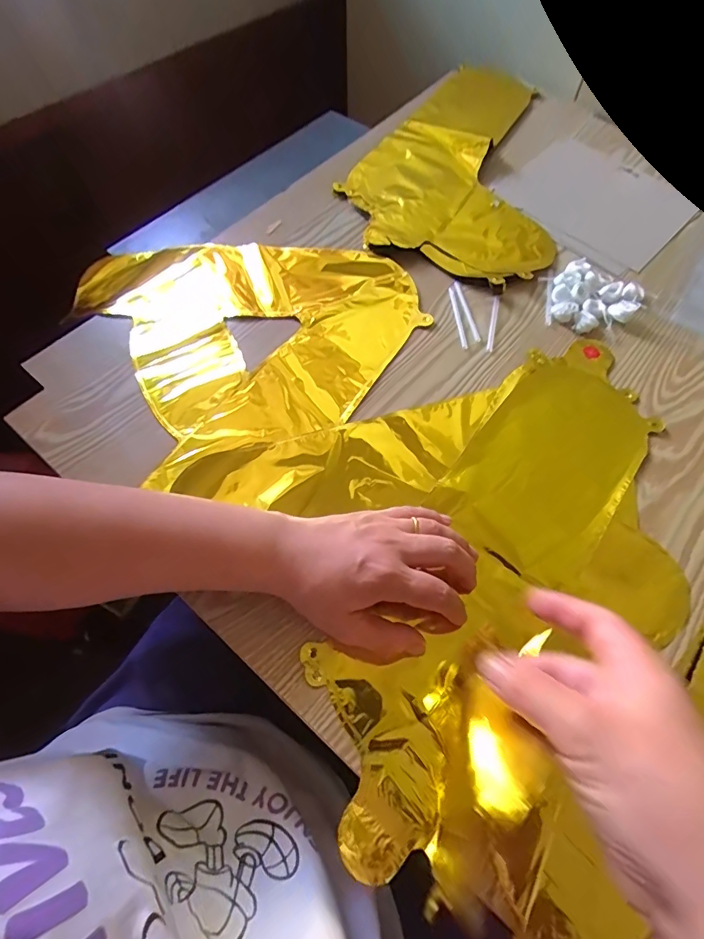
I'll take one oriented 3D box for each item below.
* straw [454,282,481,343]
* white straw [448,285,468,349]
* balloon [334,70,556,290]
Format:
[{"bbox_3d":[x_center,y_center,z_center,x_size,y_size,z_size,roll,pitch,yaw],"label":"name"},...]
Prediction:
[{"bbox_3d":[0.117,-0.163,0.462,0.006,0.004,0.084,-8,62,-5],"label":"straw"},{"bbox_3d":[0.106,-0.155,0.457,0.006,0.004,0.084,-3,62,-3],"label":"white straw"},{"bbox_3d":[0.150,-0.391,0.574,0.243,0.016,0.402,20,63,10],"label":"balloon"}]

